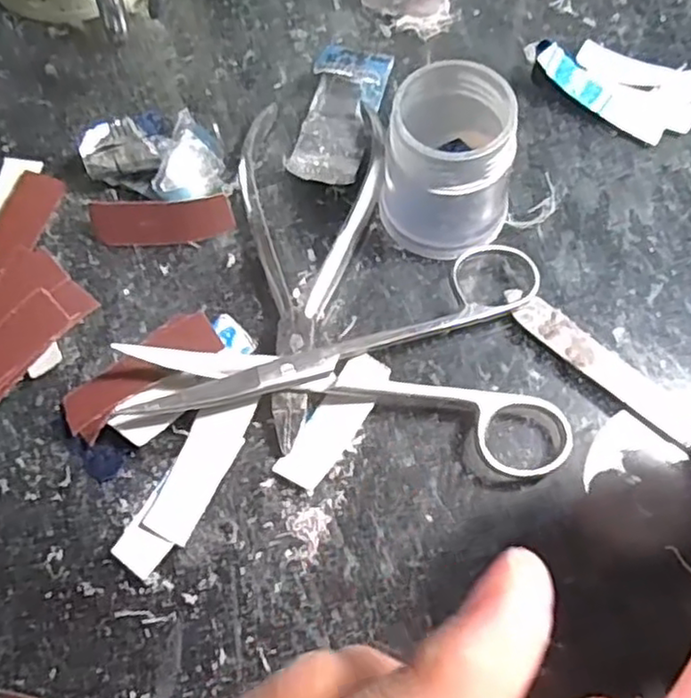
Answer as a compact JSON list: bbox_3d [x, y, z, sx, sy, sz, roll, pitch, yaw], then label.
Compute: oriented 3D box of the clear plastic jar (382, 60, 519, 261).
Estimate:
[{"bbox_3d":[0.035,-0.059,0.228,0.039,0.051,0.041,-1,69,2],"label":"clear plastic jar"}]

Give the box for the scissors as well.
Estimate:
[{"bbox_3d":[0.000,0.006,0.220,0.131,0.021,0.074,-5,69,0],"label":"scissors"}]

